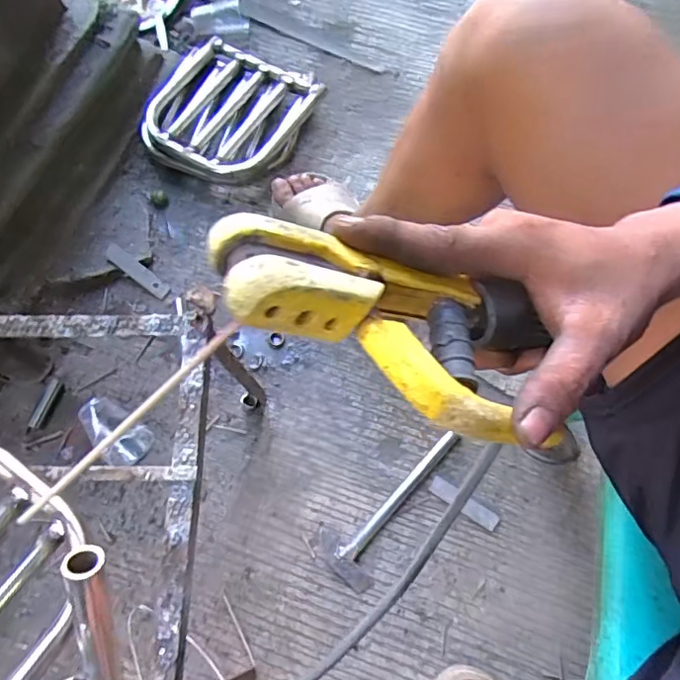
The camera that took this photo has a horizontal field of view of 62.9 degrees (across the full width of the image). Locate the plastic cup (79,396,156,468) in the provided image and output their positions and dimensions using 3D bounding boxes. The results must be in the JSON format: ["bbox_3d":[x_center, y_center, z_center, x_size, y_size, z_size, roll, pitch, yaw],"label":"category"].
[{"bbox_3d":[-0.324,0.133,0.799,0.105,0.044,0.066,34,74,12],"label":"plastic cup"}]

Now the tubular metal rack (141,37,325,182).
[{"bbox_3d":[-0.187,-0.387,0.958,0.274,0.083,0.259,21,72,8],"label":"tubular metal rack"}]

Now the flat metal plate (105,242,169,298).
[{"bbox_3d":[-0.328,-0.111,0.895,0.120,0.006,0.029,38,74,2],"label":"flat metal plate"}]

